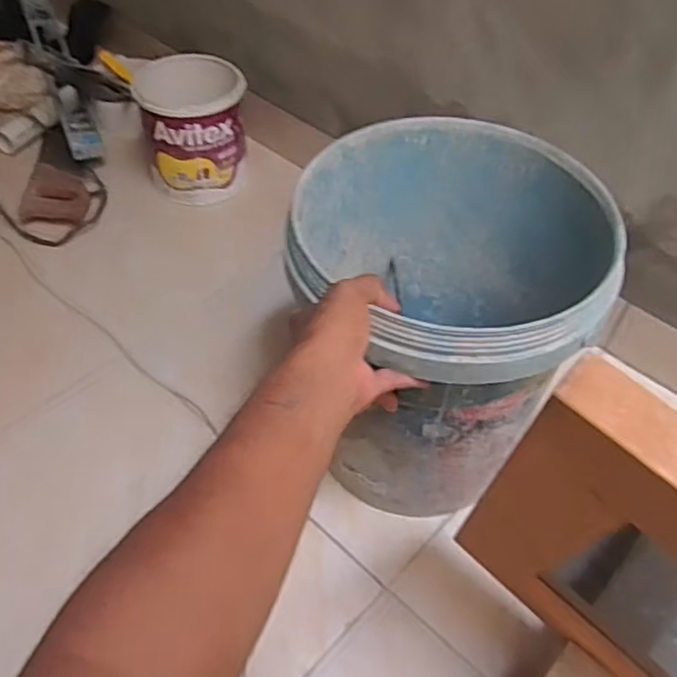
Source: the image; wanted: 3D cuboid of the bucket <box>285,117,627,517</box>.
[{"bbox_3d":[0.102,-0.007,0.739,0.293,0.325,0.305,2,48,-2],"label":"bucket"}]

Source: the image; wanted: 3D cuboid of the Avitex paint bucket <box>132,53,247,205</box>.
[{"bbox_3d":[-0.248,-0.365,1.178,0.191,0.183,0.166,2,48,-2],"label":"Avitex paint bucket"}]

